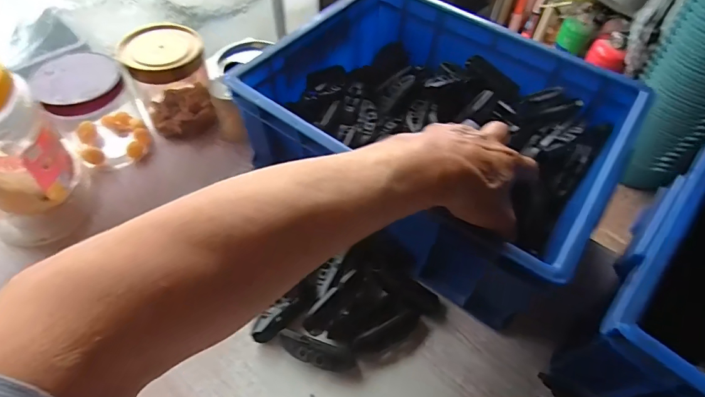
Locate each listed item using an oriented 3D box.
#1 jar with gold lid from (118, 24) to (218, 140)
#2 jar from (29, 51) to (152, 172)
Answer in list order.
[{"bbox_3d":[-0.211,-0.137,0.475,0.079,0.104,0.088,-22,58,-18],"label":"jar with gold lid"},{"bbox_3d":[-0.288,-0.099,0.455,0.083,0.111,0.087,2,54,-2],"label":"jar"}]

